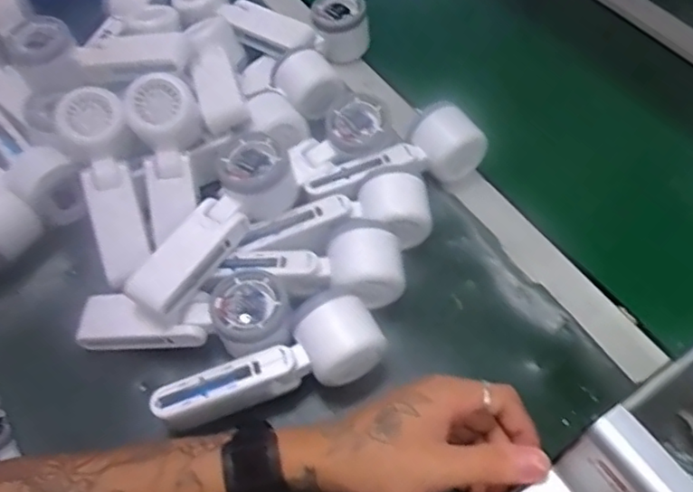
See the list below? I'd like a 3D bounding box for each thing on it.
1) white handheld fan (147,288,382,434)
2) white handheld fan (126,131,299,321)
[{"bbox_3d":[-0.055,0.089,0.454,0.165,0.044,0.054,-23,57,-15],"label":"white handheld fan"},{"bbox_3d":[-0.099,-0.019,0.486,0.062,0.044,0.163,23,58,16],"label":"white handheld fan"}]

